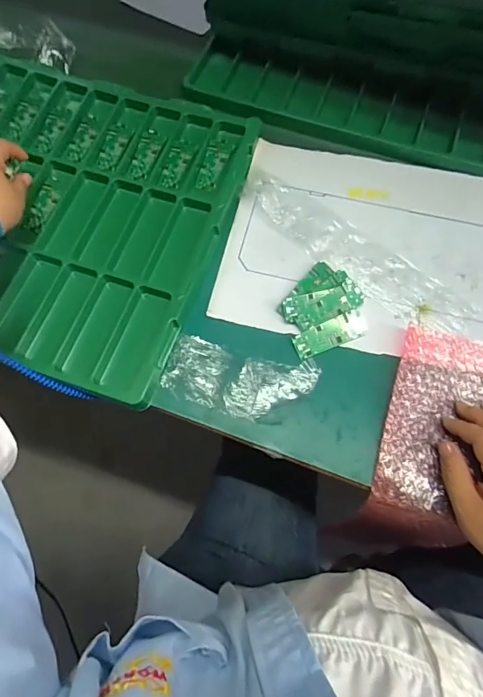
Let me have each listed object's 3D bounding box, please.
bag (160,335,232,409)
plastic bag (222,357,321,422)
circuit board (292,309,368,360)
[{"bbox_3d":[-0.042,0.021,0.425,0.061,0.004,0.063,20,69,8],"label":"bag"},{"bbox_3d":[0.028,0.031,0.415,0.095,0.011,0.049,-26,70,-10],"label":"plastic bag"},{"bbox_3d":[0.091,-0.015,0.437,0.076,0.009,0.028,-21,69,-8],"label":"circuit board"}]

